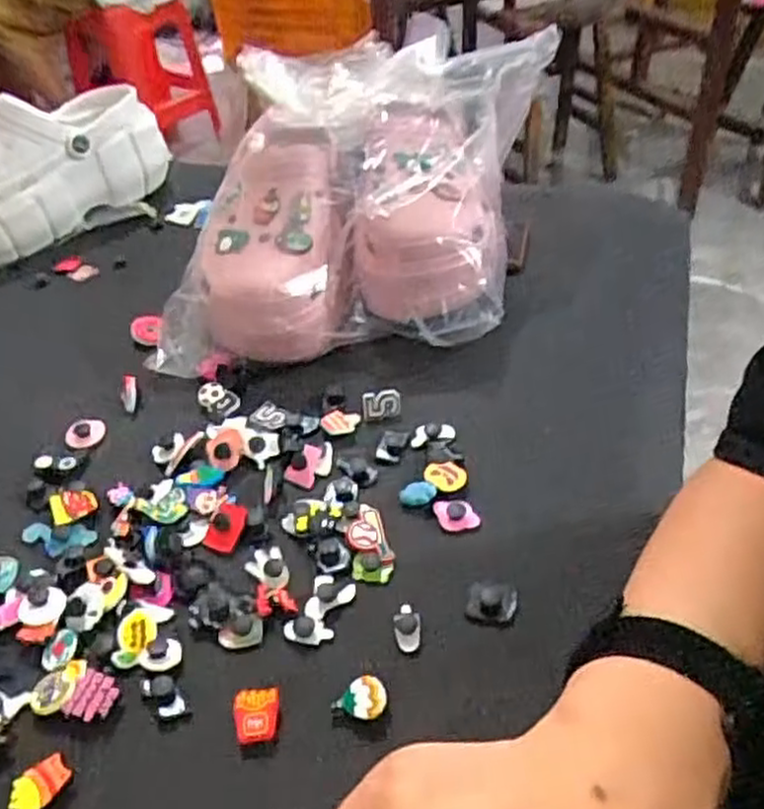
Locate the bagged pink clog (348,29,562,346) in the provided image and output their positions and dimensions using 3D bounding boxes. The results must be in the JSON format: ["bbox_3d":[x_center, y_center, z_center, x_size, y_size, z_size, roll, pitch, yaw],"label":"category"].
[{"bbox_3d":[0.051,-0.190,0.616,0.127,0.166,0.274,7,44,13],"label":"bagged pink clog"}]

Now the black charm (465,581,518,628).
[{"bbox_3d":[0.060,0.109,0.416,0.027,0.013,0.022,3,43,9],"label":"black charm"}]

